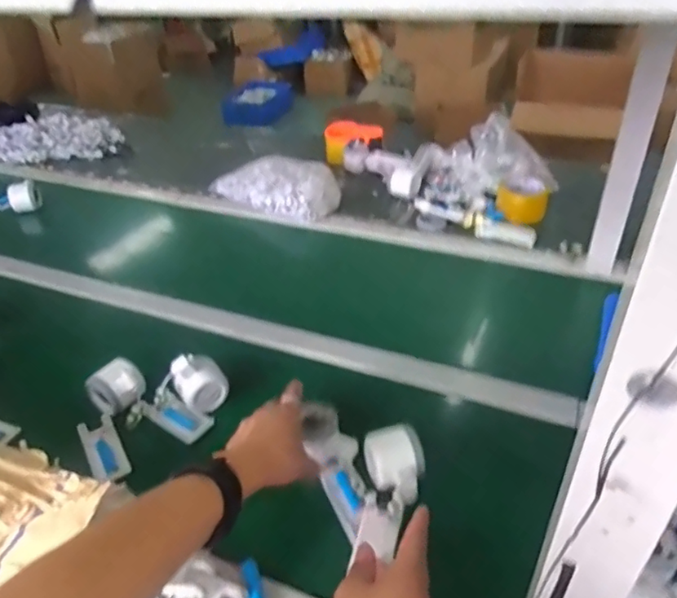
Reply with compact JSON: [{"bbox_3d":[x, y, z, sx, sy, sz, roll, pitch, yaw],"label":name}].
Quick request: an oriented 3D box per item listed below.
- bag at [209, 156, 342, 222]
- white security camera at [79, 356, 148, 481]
[{"bbox_3d":[-0.121,-0.232,1.181,0.264,0.090,0.133,25,46,34],"label":"bag"},{"bbox_3d":[-0.280,0.152,0.688,0.080,0.058,0.160,-8,55,-6],"label":"white security camera"}]

